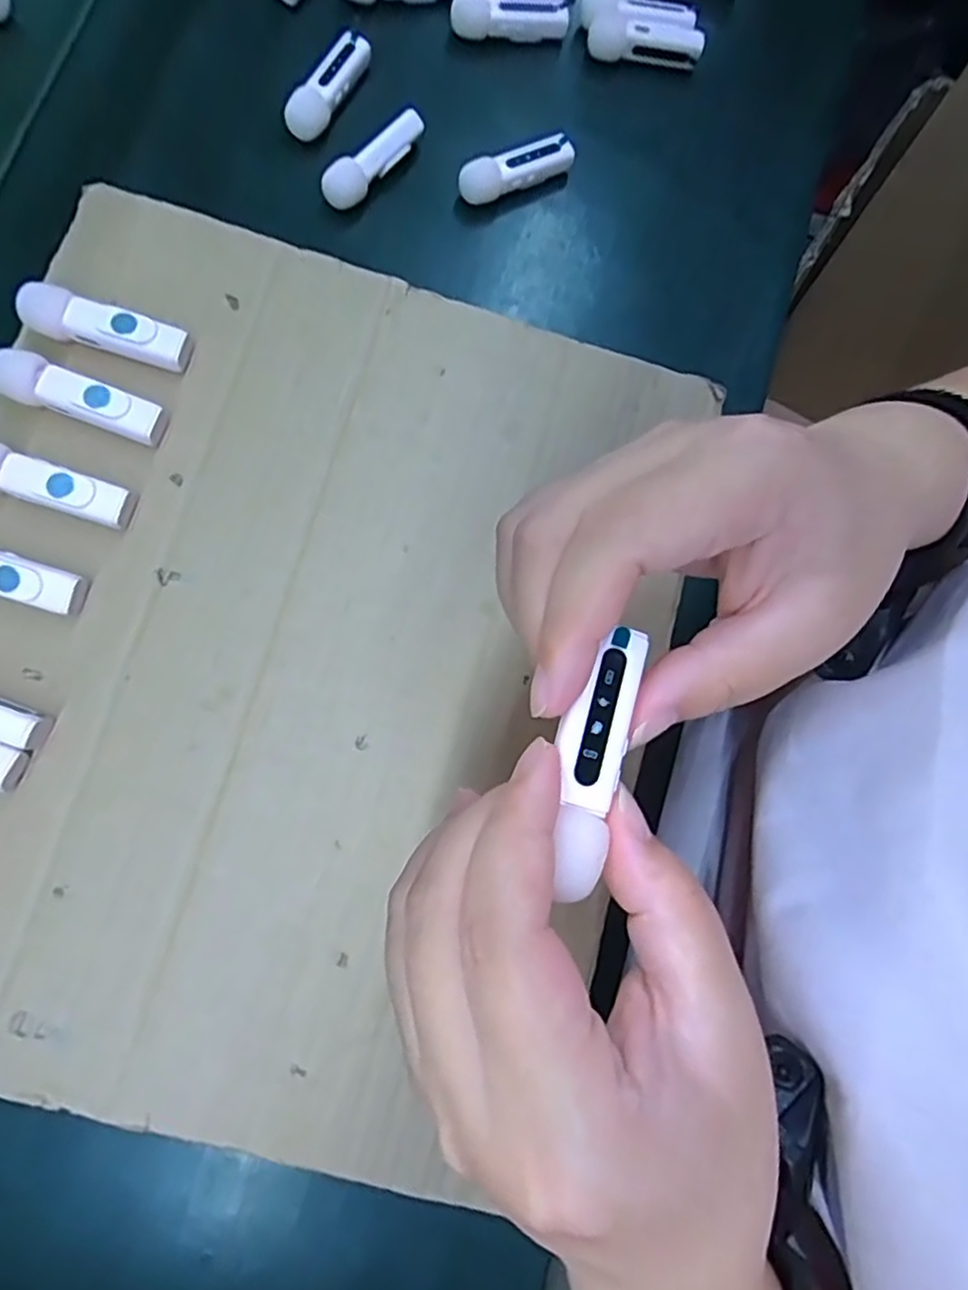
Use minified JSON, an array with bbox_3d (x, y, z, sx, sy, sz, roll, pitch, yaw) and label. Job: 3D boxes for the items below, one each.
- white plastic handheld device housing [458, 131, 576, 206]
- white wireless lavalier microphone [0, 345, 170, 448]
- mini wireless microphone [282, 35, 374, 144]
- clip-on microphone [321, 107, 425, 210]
[{"bbox_3d":[0.018,-0.254,0.360,0.064,0.020,0.016,-26,82,-7],"label":"white plastic handheld device housing"},{"bbox_3d":[-0.160,-0.098,0.268,0.065,0.010,0.018,20,79,-7],"label":"white wireless lavalier microphone"},{"bbox_3d":[-0.081,-0.293,0.353,0.019,0.015,0.063,24,80,1],"label":"mini wireless microphone"},{"bbox_3d":[-0.056,-0.250,0.348,0.016,0.018,0.063,44,81,5],"label":"clip-on microphone"}]

